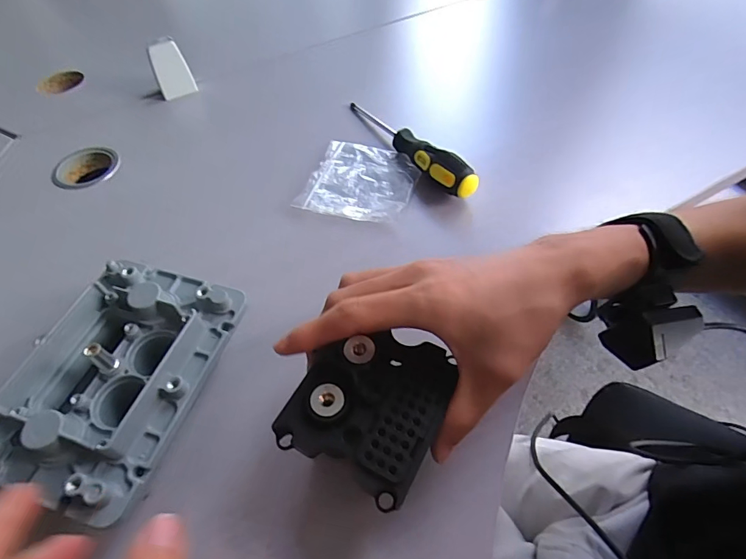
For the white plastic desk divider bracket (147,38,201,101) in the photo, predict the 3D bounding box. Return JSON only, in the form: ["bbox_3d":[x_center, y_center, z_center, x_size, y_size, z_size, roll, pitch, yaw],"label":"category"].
[{"bbox_3d":[-0.240,-0.250,0.516,0.040,0.057,0.020,-26,56,-15],"label":"white plastic desk divider bracket"}]

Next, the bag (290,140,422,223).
[{"bbox_3d":[-0.009,-0.097,0.423,0.098,0.010,0.104,12,55,13],"label":"bag"}]

